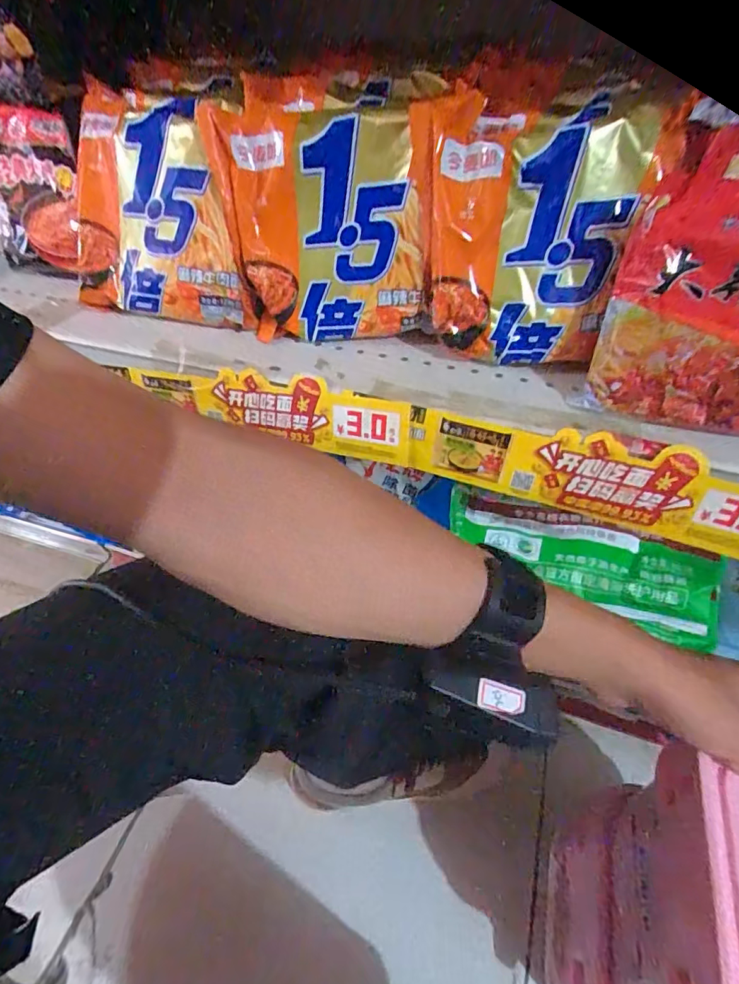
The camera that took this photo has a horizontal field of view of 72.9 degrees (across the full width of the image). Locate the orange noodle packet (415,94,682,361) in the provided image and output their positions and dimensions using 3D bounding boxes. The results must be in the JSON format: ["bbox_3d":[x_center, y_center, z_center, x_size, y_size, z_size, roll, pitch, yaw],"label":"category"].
[{"bbox_3d":[0.103,-0.174,0.343,0.141,0.155,0.049,14,23,6],"label":"orange noodle packet"}]

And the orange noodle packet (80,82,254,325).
[{"bbox_3d":[-0.168,-0.224,0.396,0.167,0.162,0.028,16,20,19],"label":"orange noodle packet"}]

